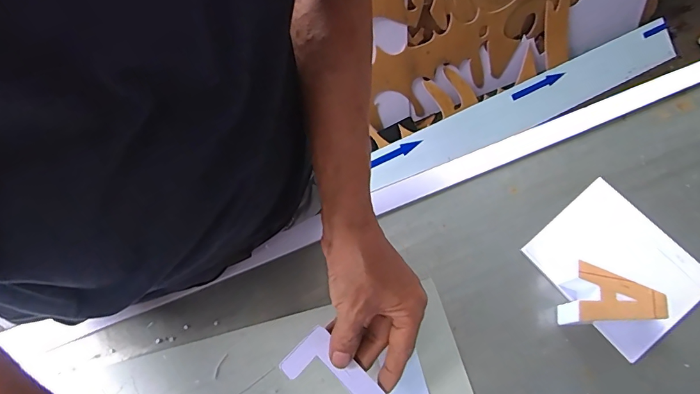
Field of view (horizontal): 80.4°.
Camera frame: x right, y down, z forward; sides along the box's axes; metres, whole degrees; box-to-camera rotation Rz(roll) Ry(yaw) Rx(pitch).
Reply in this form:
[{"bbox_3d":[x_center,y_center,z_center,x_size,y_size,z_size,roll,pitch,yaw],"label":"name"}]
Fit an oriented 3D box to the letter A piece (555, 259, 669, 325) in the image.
[{"bbox_3d":[0.253,0.097,0.410,0.079,0.046,0.053,2,67,-1],"label":"letter A piece"}]

